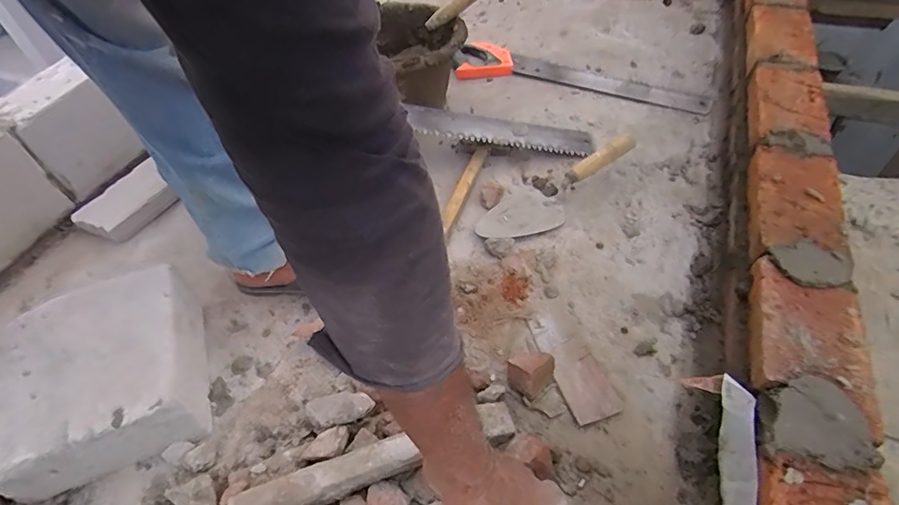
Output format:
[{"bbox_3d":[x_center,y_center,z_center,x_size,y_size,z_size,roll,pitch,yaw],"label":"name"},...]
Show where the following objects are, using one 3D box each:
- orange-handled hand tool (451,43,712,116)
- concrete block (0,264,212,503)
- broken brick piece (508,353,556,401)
[{"bbox_3d":[0.257,-0.366,1.020,0.517,0.034,0.109,14,53,16],"label":"orange-handled hand tool"},{"bbox_3d":[-0.409,0.148,0.588,0.199,0.107,0.203,-19,51,-11],"label":"concrete block"},{"bbox_3d":[0.098,0.141,0.590,0.049,0.050,0.039,-33,55,-21],"label":"broken brick piece"}]

